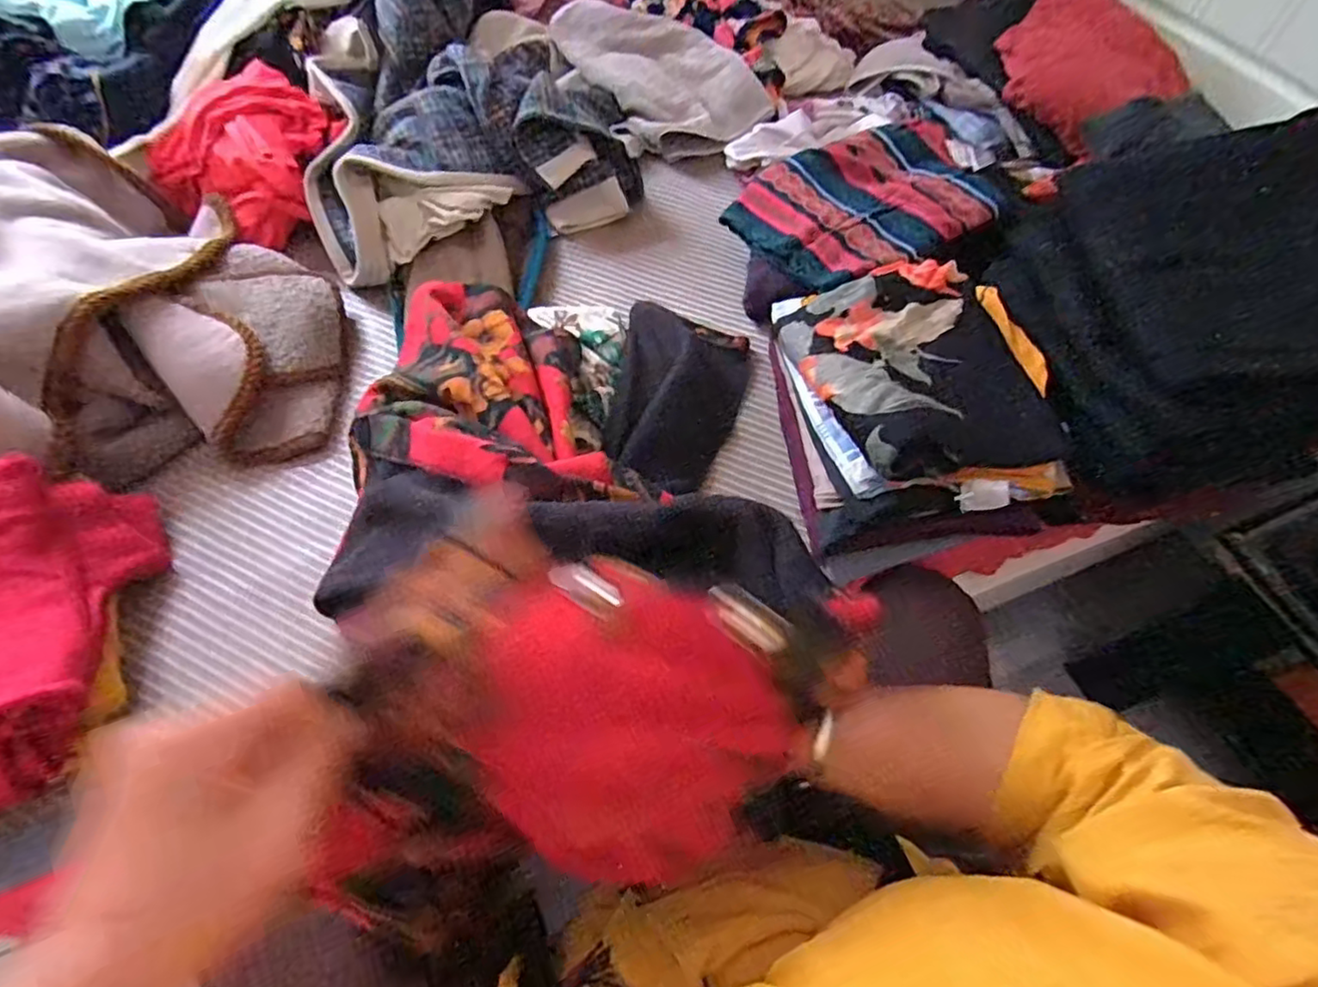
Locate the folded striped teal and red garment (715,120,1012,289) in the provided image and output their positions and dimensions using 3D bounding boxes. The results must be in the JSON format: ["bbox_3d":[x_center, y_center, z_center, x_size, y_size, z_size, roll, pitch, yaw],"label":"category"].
[{"bbox_3d":[0.240,-0.334,0.745,0.270,0.058,0.210,-27,63,-18],"label":"folded striped teal and red garment"}]

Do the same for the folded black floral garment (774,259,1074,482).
[{"bbox_3d":[0.237,-0.117,0.583,0.183,0.042,0.234,-15,60,-12],"label":"folded black floral garment"}]

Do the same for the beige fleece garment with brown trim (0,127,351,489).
[{"bbox_3d":[-0.573,-0.208,0.632,0.439,0.162,0.427,-16,60,-13],"label":"beige fleece garment with brown trim"}]

